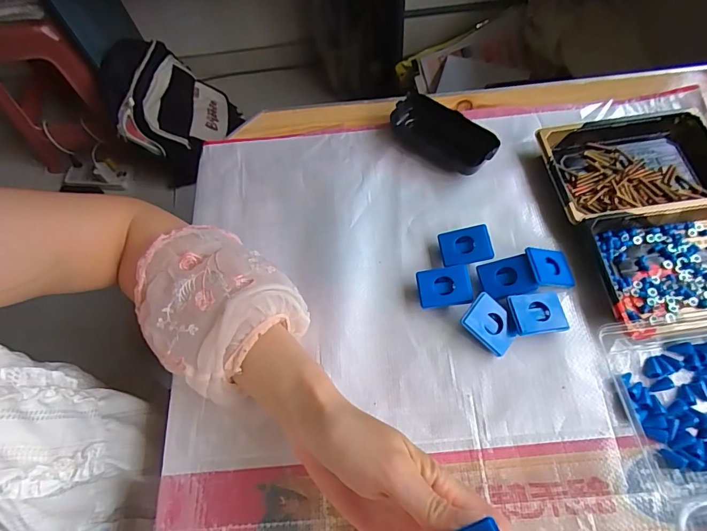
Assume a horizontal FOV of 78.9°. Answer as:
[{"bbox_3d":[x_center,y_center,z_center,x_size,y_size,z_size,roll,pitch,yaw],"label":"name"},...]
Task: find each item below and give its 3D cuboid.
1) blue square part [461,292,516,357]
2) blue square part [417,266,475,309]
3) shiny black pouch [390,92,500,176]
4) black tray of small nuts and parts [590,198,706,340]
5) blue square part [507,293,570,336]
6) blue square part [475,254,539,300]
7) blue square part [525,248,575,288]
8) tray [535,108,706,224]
[{"bbox_3d":[0.113,0.048,0.354,0.045,0.005,0.035,42,78,1],"label":"blue square part"},{"bbox_3d":[0.079,0.021,0.376,0.044,0.016,0.035,-5,63,1],"label":"blue square part"},{"bbox_3d":[0.090,-0.134,0.442,0.114,0.024,0.052,41,72,21],"label":"shiny black pouch"},{"bbox_3d":[0.287,-0.001,0.363,0.161,0.028,0.107,-7,63,0],"label":"black tray of small nuts and parts"},{"bbox_3d":[0.153,0.042,0.358,0.046,0.017,0.033,-3,63,2],"label":"blue square part"},{"bbox_3d":[0.132,0.011,0.371,0.042,0.004,0.034,-19,64,19],"label":"blue square part"},{"bbox_3d":[0.169,0.002,0.368,0.043,0.004,0.034,3,64,-21],"label":"blue square part"},{"bbox_3d":[0.271,-0.097,0.414,0.165,0.022,0.108,-8,63,0],"label":"tray"}]

